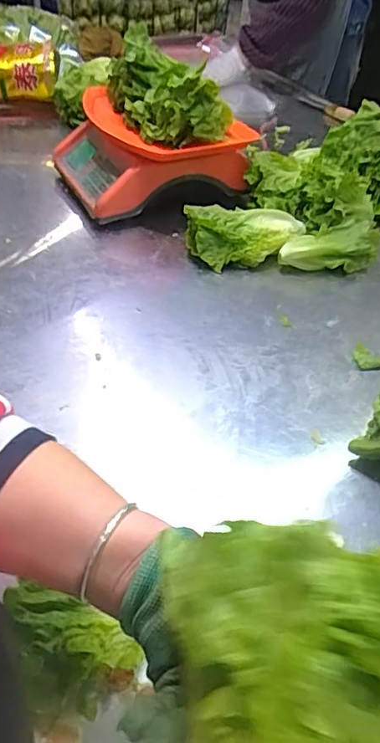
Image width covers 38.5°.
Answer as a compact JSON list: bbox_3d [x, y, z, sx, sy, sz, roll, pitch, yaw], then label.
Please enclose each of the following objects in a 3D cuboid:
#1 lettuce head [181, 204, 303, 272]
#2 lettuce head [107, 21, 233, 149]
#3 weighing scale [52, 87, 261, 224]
[{"bbox_3d":[0.084,-0.208,0.824,0.185,0.076,0.088,-3,44,-8],"label":"lettuce head"},{"bbox_3d":[-0.029,-0.441,0.852,0.139,0.104,0.218,-14,46,-18],"label":"lettuce head"},{"bbox_3d":[-0.078,-0.376,0.940,0.272,0.127,0.274,-20,49,-24],"label":"weighing scale"}]

